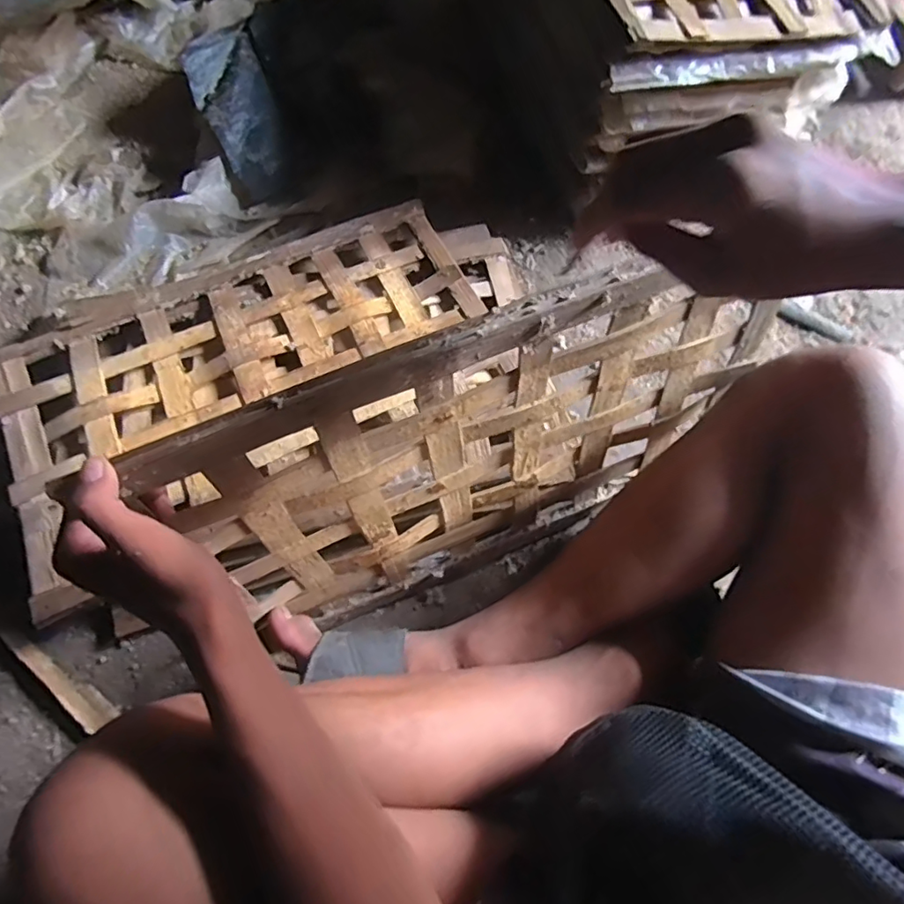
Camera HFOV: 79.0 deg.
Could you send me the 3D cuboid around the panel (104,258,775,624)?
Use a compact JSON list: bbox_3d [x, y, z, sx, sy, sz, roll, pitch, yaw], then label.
[{"bbox_3d":[0.041,0.006,0.472,0.467,0.325,0.020,-20,57,-13],"label":"panel"}]

